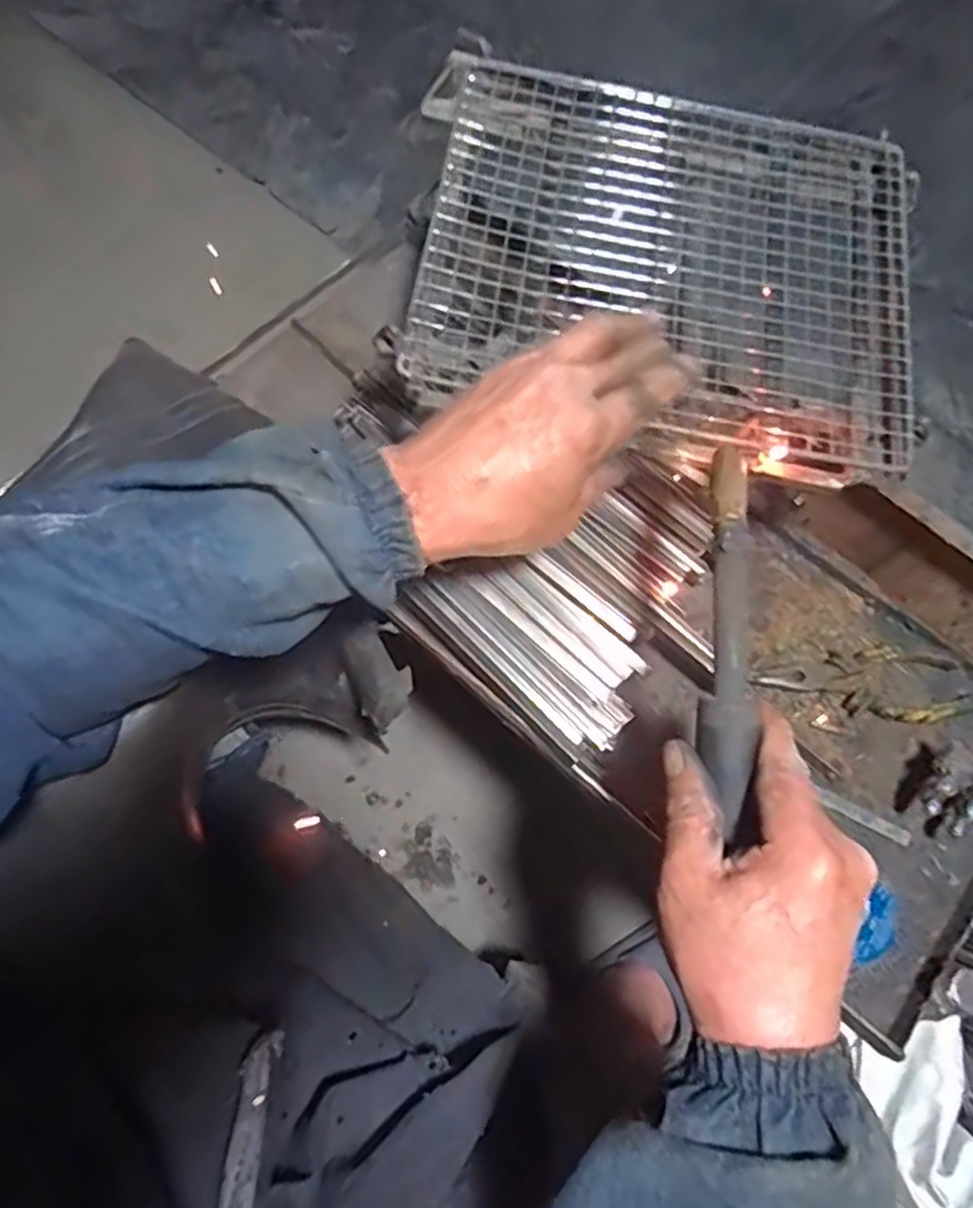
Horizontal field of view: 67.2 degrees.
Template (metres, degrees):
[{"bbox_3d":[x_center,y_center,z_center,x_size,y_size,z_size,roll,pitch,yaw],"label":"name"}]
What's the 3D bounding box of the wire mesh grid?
[{"bbox_3d":[0.110,-0.210,0.438,0.297,0.022,0.258,9,72,1],"label":"wire mesh grid"}]

